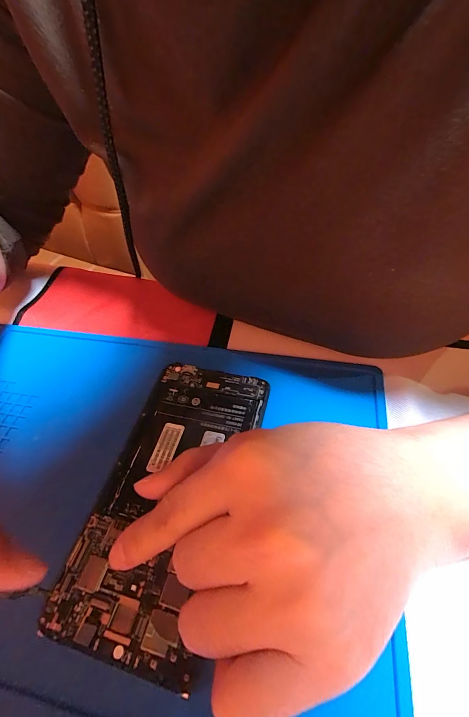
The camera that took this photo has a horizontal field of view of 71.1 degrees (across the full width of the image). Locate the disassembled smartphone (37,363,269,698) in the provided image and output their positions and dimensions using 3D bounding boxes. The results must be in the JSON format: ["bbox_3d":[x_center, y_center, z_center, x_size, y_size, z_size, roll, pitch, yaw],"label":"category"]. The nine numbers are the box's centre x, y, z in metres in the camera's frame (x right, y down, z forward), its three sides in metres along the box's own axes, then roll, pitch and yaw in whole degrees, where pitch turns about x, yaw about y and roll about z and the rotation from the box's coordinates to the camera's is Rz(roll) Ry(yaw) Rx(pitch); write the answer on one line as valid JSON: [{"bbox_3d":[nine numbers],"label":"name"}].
[{"bbox_3d":[-0.033,0.065,0.175,0.071,0.006,0.147,10,51,13],"label":"disassembled smartphone"}]

